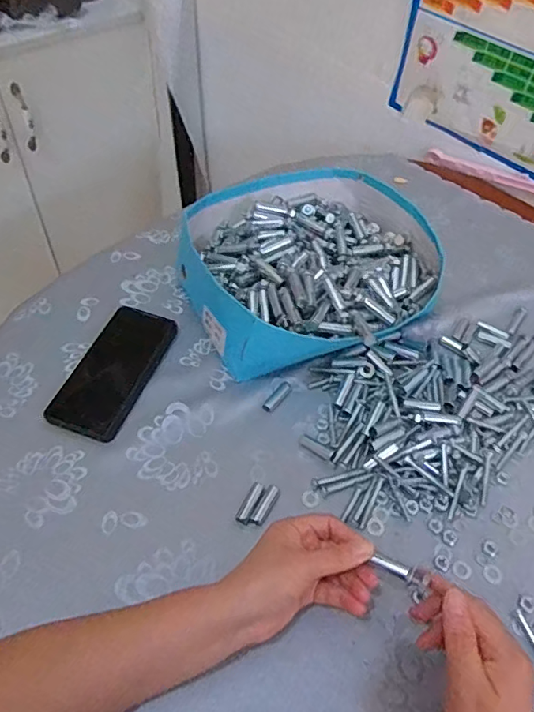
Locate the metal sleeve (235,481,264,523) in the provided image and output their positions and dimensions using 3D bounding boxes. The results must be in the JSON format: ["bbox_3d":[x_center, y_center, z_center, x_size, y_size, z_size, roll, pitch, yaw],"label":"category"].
[{"bbox_3d":[-0.015,0.137,0.483,0.012,0.009,0.040,21,55,13],"label":"metal sleeve"}]

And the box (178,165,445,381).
[{"bbox_3d":[0.054,-0.116,0.629,0.304,0.087,0.273,-24,58,-20],"label":"box"}]

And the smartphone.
[{"bbox_3d":[-0.167,0.014,0.575,0.080,0.010,0.170,16,54,9],"label":"smartphone"}]

